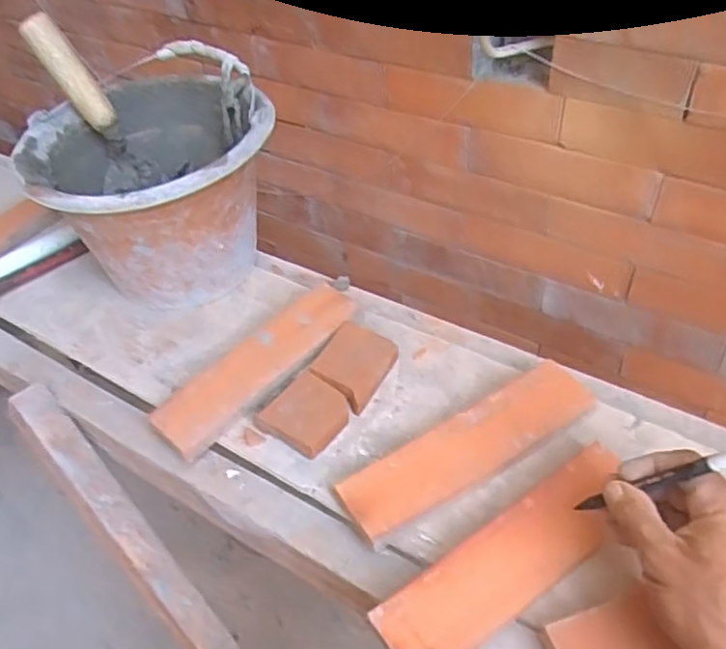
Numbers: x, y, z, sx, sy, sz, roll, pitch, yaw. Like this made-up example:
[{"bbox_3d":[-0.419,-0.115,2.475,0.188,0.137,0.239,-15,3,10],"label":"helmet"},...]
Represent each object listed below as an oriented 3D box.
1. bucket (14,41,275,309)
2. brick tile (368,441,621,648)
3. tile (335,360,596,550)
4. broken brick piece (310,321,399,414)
[{"bbox_3d":[-0.206,-0.142,0.700,0.232,0.176,0.233,-3,44,3],"label":"bucket"},{"bbox_3d":[0.108,0.162,0.470,0.216,0.014,0.060,-32,50,-22],"label":"brick tile"},{"bbox_3d":[0.088,0.098,0.542,0.221,0.015,0.063,-29,51,-17],"label":"tile"},{"bbox_3d":[-0.008,0.037,0.620,0.069,0.022,0.074,26,52,29],"label":"broken brick piece"}]

